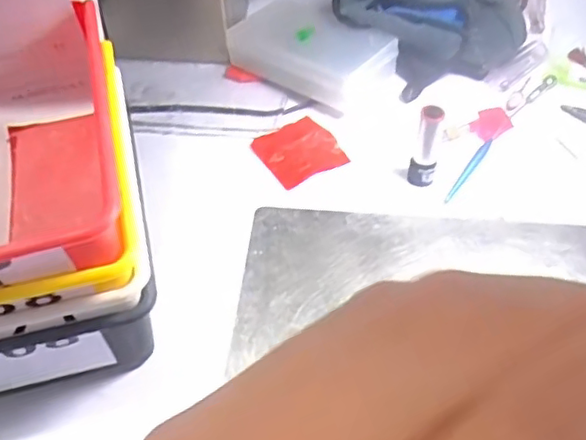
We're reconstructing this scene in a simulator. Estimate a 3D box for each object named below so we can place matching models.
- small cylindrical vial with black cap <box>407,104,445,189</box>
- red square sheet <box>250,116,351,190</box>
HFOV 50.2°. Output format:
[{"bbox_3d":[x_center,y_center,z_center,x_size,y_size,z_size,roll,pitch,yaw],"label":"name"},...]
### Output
[{"bbox_3d":[0.087,-0.047,0.407,0.016,0.061,0.014,10,51,9],"label":"small cylindrical vial with black cap"},{"bbox_3d":[0.005,-0.051,0.448,0.054,0.007,0.054,-25,54,-19],"label":"red square sheet"}]

